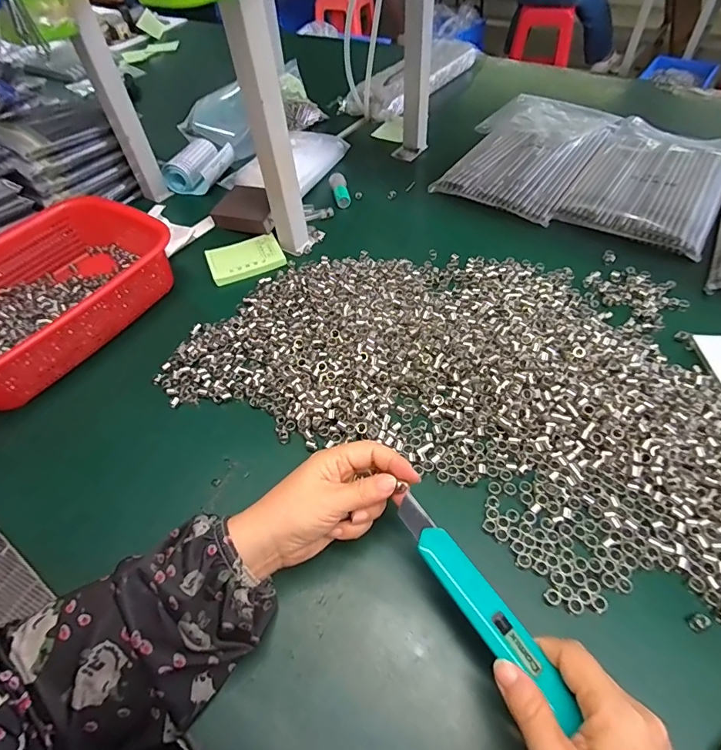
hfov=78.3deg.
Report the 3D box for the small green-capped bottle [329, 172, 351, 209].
[{"bbox_3d":[-0.031,-0.280,0.674,0.025,0.025,0.064,-11,51,-5],"label":"small green-capped bottle"}]

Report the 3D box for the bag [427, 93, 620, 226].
[{"bbox_3d":[0.264,-0.362,0.708,0.201,0.029,0.311,28,58,24],"label":"bag"}]

